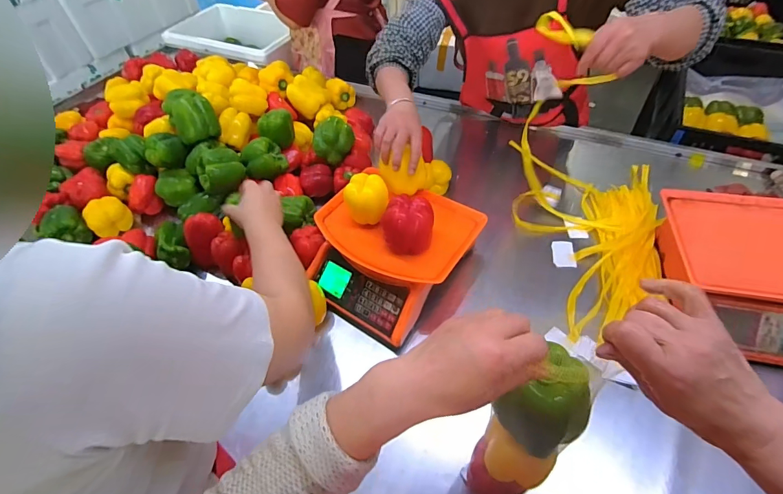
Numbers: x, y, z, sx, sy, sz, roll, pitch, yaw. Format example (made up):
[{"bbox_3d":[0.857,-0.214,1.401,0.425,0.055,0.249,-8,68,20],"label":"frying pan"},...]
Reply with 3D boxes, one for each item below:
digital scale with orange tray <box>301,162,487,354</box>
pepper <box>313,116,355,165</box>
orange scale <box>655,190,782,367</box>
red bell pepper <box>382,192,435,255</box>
[{"bbox_3d":[-0.006,0.007,0.770,0.288,0.110,0.281,28,57,23],"label":"digital scale with orange tray"},{"bbox_3d":[-0.136,-0.246,0.942,0.096,0.090,0.078,-10,51,-5],"label":"pepper"},{"bbox_3d":[0.650,0.045,0.698,0.309,0.100,0.295,9,52,10],"label":"orange scale"},{"bbox_3d":[0.031,-0.042,0.687,0.086,0.094,0.074,0,50,3],"label":"red bell pepper"}]

